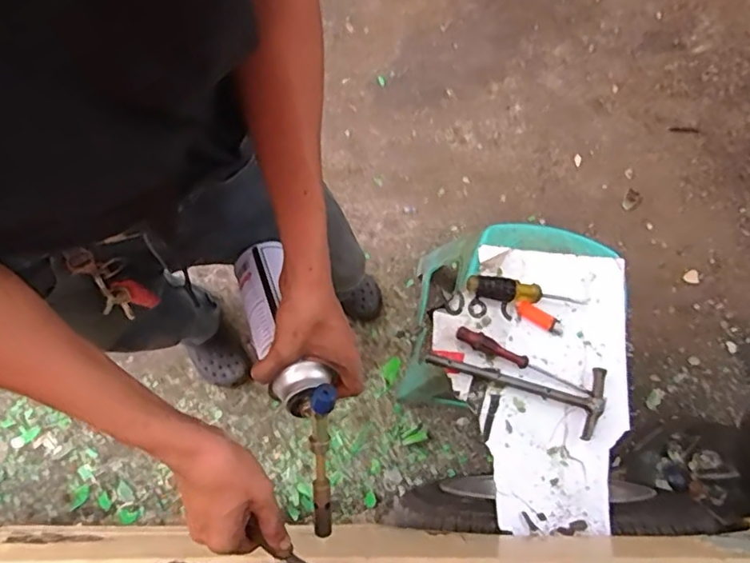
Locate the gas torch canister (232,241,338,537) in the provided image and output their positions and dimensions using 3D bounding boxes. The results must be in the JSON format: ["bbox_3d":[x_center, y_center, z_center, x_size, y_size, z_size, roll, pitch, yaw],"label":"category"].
[{"bbox_3d":[-0.078,0.078,0.544,0.058,0.104,0.276,-22,65,-7],"label":"gas torch canister"}]

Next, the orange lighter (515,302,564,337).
[{"bbox_3d":[0.243,0.055,0.869,0.077,0.012,0.024,27,74,3],"label":"orange lighter"}]

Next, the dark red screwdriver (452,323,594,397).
[{"bbox_3d":[0.212,0.111,0.842,0.202,0.021,0.025,23,74,1],"label":"dark red screwdriver"}]

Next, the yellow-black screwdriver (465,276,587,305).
[{"bbox_3d":[0.218,0.019,0.860,0.165,0.035,0.030,11,74,-2],"label":"yellow-black screwdriver"}]

